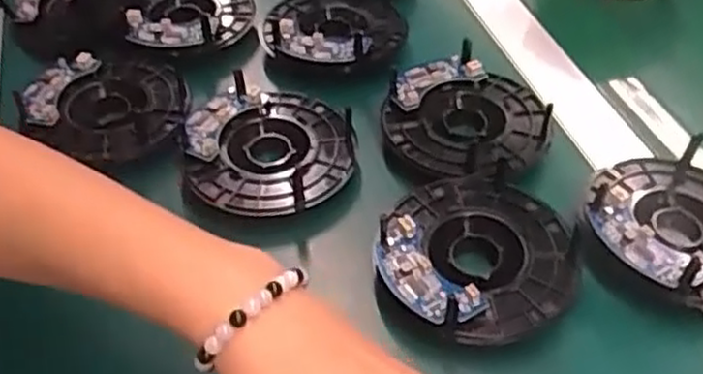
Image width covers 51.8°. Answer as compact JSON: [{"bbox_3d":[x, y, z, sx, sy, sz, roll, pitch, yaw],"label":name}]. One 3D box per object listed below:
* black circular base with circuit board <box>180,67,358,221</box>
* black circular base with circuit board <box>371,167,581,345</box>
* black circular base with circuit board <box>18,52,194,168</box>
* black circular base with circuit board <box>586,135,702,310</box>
[{"bbox_3d":[-0.046,-0.024,0.417,0.095,0.015,0.096,-1,46,1],"label":"black circular base with circuit board"},{"bbox_3d":[0.065,0.032,0.371,0.097,0.024,0.104,-1,46,1],"label":"black circular base with circuit board"},{"bbox_3d":[-0.151,-0.050,0.445,0.095,0.021,0.080,-11,47,-8],"label":"black circular base with circuit board"},{"bbox_3d":[0.174,0.020,0.379,0.096,0.032,0.097,25,52,24],"label":"black circular base with circuit board"}]

